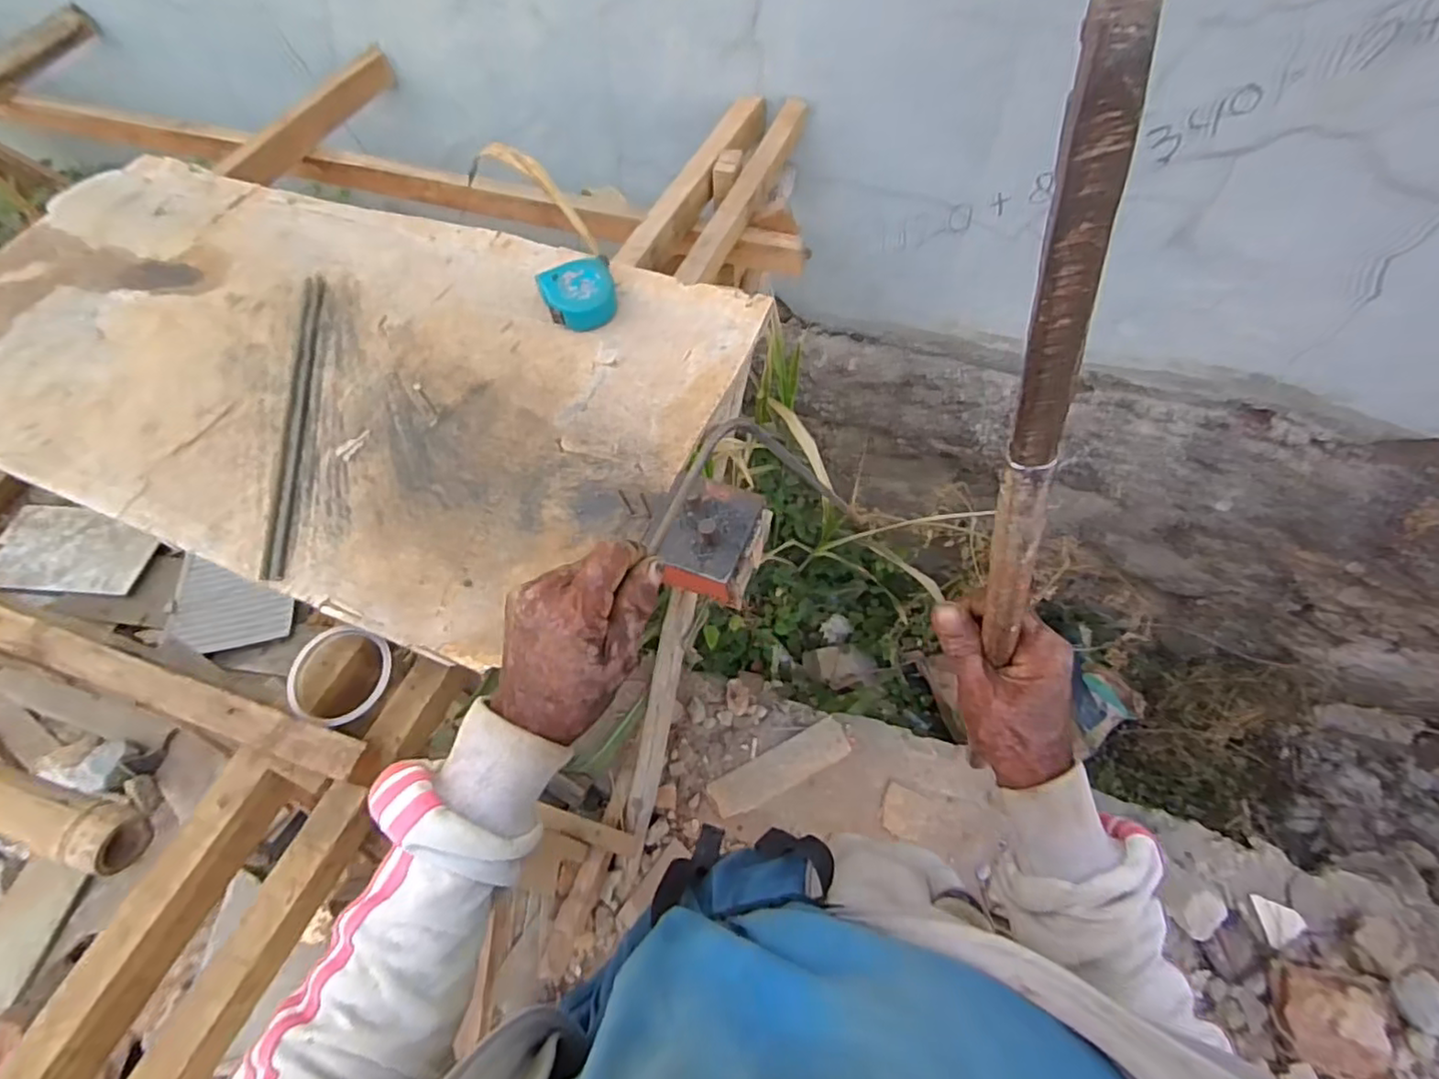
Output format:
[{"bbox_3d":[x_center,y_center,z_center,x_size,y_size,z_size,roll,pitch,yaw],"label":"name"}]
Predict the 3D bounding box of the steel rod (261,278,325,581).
[{"bbox_3d":[-0.459,-0.143,0.695,0.027,0.007,0.419,-11,62,-3],"label":"steel rod"}]

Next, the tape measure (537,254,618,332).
[{"bbox_3d":[-0.161,-0.281,0.733,0.085,0.040,0.073,-18,63,-7],"label":"tape measure"}]

